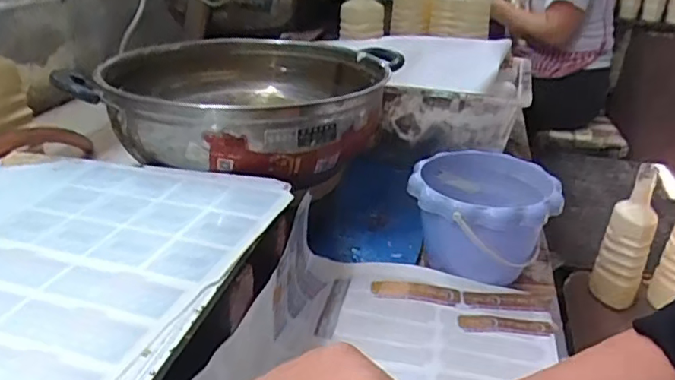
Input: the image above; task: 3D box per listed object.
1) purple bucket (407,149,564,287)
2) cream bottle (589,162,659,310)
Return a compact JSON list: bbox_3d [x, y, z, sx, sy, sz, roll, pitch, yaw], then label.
[{"bbox_3d":[0.161,0.036,0.652,0.155,0.114,0.149,4,26,-2],"label":"purple bucket"},{"bbox_3d":[0.532,0.093,1.067,0.081,0.260,0.089,17,29,24],"label":"cream bottle"}]

